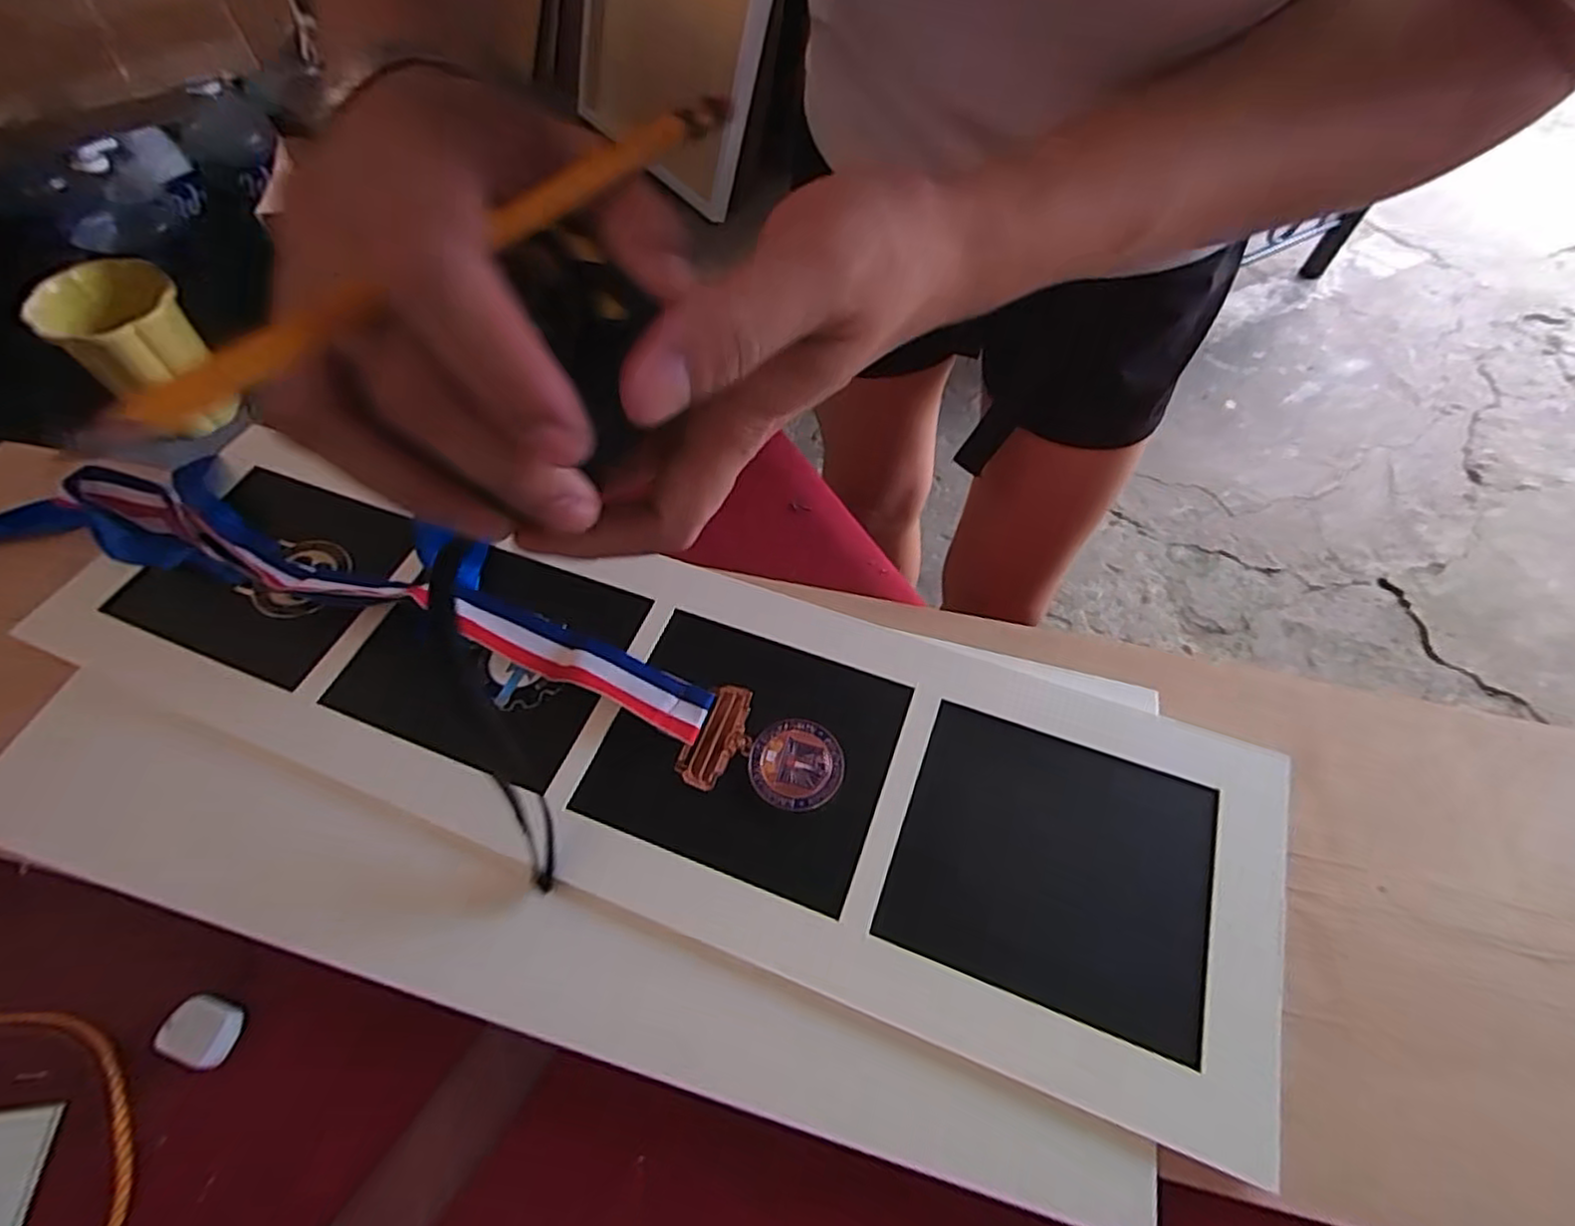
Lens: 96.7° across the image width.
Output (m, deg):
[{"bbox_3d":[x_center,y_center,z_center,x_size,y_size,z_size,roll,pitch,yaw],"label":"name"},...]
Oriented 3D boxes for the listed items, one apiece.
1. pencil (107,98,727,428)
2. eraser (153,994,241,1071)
[{"bbox_3d":[-0.066,-0.084,0.155,0.006,0.007,0.155,33,62,18],"label":"pencil"},{"bbox_3d":[-0.213,0.152,0.255,0.022,0.010,0.020,17,62,10],"label":"eraser"}]

